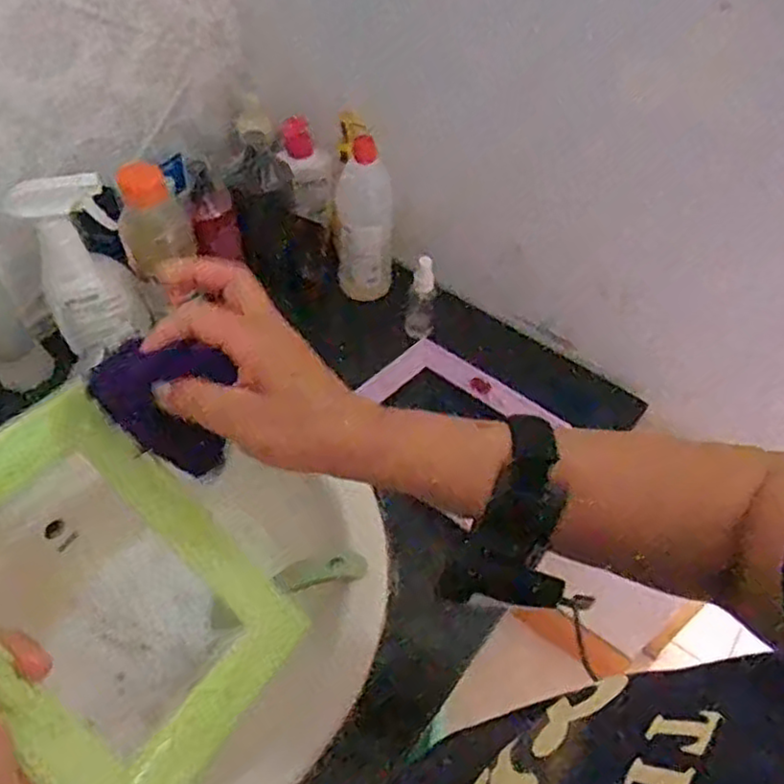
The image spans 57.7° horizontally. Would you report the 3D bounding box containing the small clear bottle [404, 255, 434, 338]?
[{"bbox_3d":[0.031,-0.108,0.796,0.029,0.113,0.021,2,53,0],"label":"small clear bottle"}]

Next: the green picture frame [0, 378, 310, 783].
[{"bbox_3d":[-0.155,0.108,0.380,0.203,0.013,0.154,49,45,-6],"label":"green picture frame"}]

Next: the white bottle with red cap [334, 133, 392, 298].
[{"bbox_3d":[-0.034,-0.193,0.801,0.067,0.182,0.068,-2,53,-3],"label":"white bottle with red cap"}]

